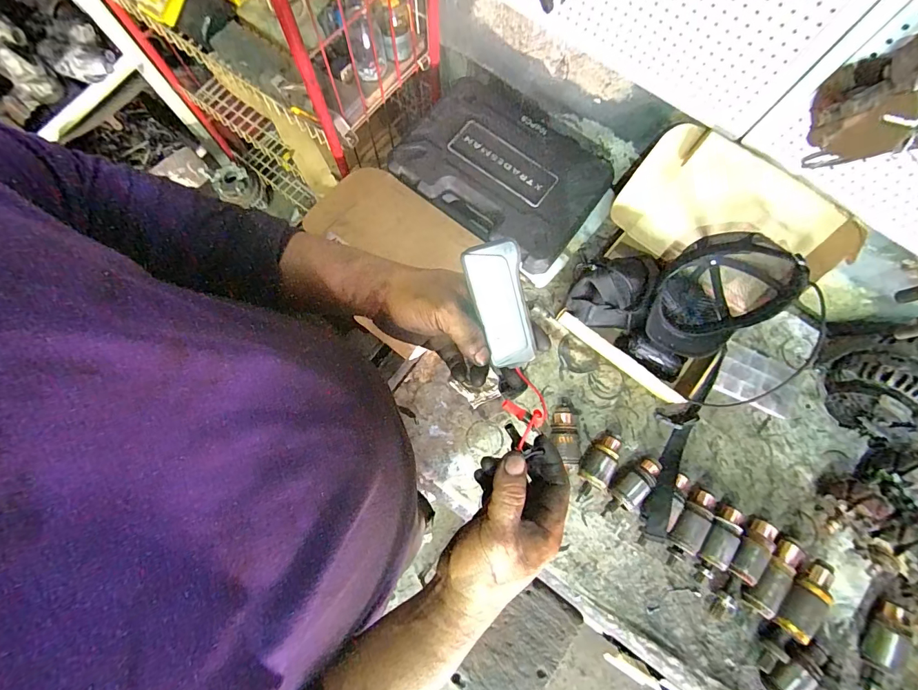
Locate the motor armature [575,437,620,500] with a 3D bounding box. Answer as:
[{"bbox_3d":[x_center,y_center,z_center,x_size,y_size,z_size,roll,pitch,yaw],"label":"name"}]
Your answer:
[{"bbox_3d":[0.246,0.218,0.746,0.047,0.048,0.133,28,79,4],"label":"motor armature"}]

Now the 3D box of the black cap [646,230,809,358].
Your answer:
[{"bbox_3d":[0.436,-0.094,0.726,0.191,0.120,0.232,36,120,-15],"label":"black cap"}]

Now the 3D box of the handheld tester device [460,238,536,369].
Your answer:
[{"bbox_3d":[0.036,-0.034,0.362,0.042,0.015,0.106,-17,110,-5],"label":"handheld tester device"}]

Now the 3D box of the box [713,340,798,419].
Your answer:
[{"bbox_3d":[0.571,0.067,0.796,0.152,0.029,0.108,24,79,3],"label":"box"}]

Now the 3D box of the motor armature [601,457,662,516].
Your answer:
[{"bbox_3d":[0.307,0.254,0.744,0.138,0.043,0.050,-41,82,-9],"label":"motor armature"}]

